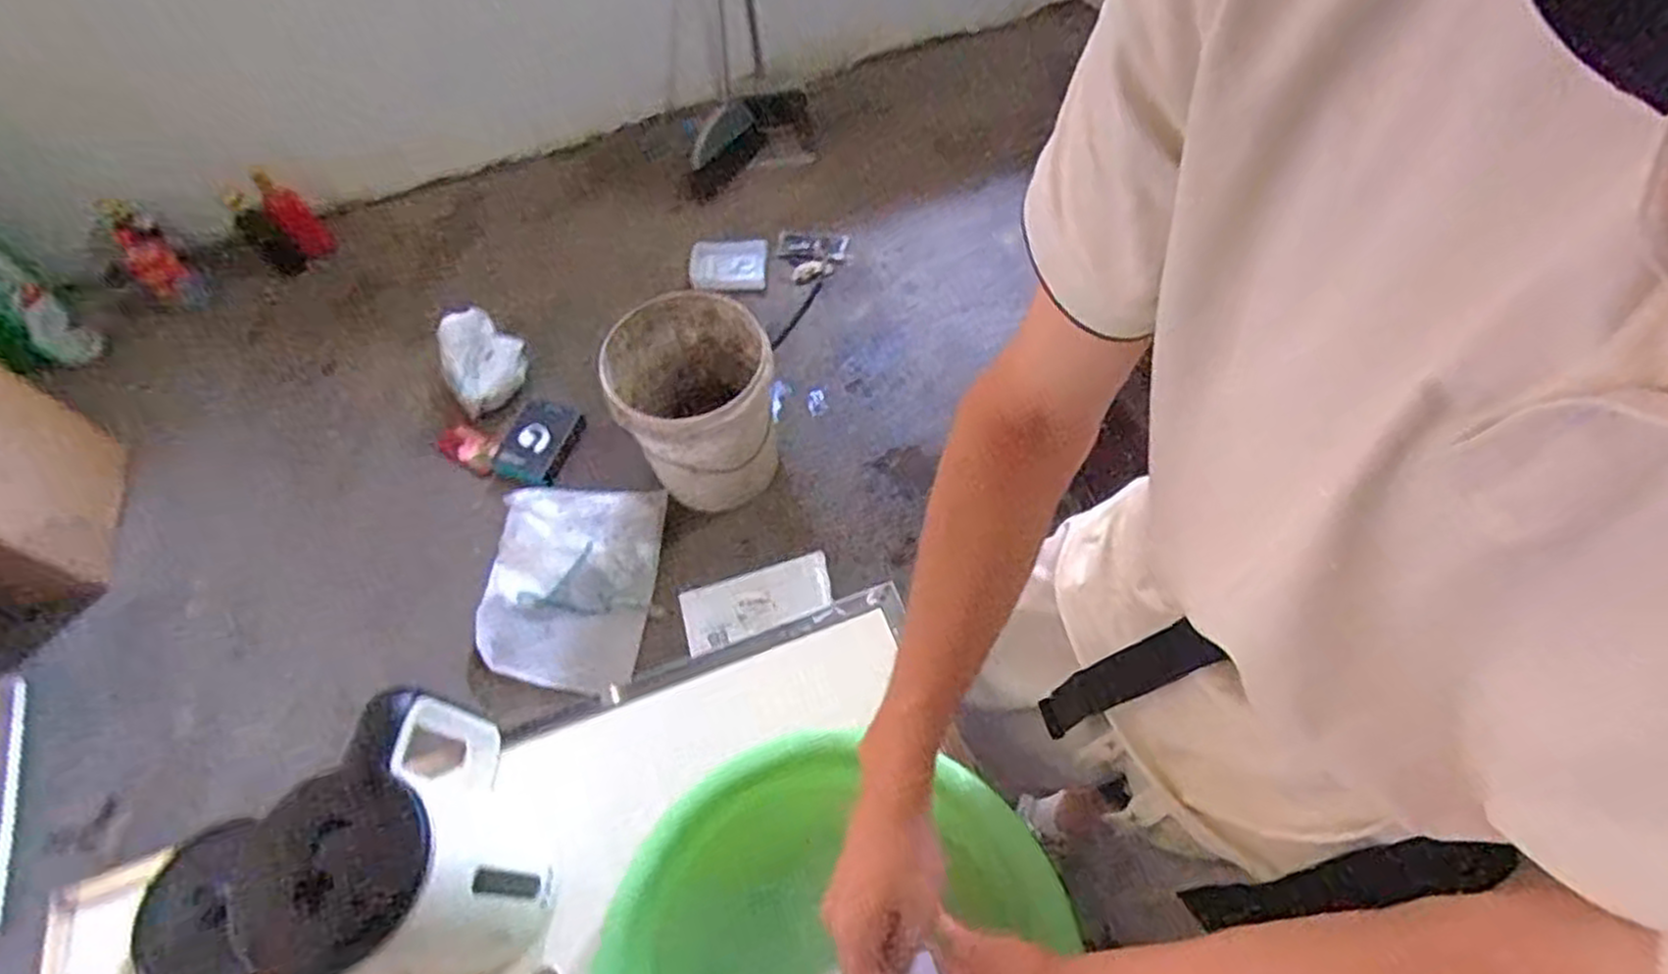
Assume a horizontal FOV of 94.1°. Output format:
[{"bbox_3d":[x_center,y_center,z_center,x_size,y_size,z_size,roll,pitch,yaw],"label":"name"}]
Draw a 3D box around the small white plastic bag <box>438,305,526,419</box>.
[{"bbox_3d":[-0.624,-0.227,1.361,0.051,0.165,0.137,14,51,46],"label":"small white plastic bag"}]

